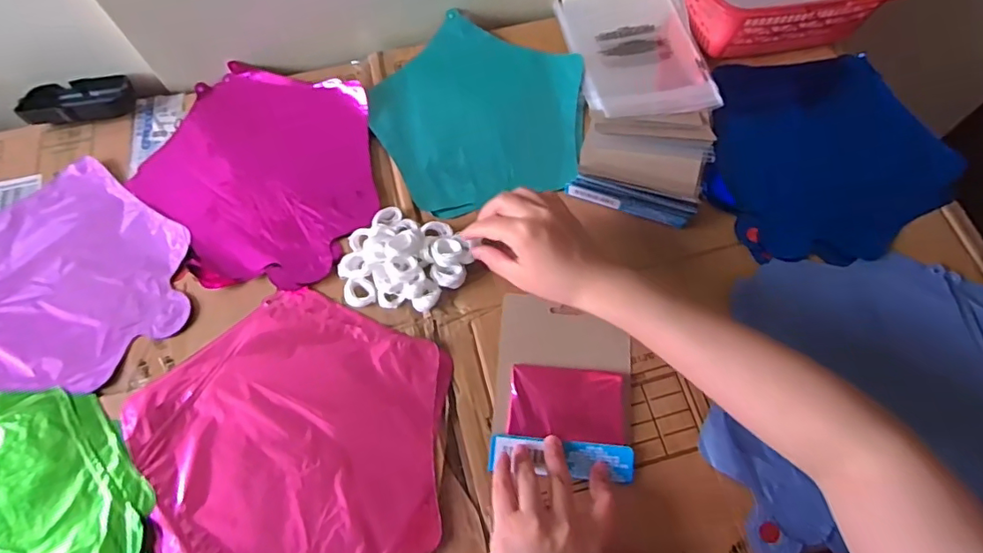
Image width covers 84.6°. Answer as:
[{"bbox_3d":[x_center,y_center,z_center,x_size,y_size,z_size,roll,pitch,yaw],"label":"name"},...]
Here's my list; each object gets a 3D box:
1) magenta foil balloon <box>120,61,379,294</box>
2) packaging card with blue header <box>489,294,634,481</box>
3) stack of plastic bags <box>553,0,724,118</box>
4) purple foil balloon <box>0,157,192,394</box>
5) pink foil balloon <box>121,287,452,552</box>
[{"bbox_3d":[-0.229,-0.108,0.538,0.237,0.015,0.232,0,66,0],"label":"magenta foil balloon"},{"bbox_3d":[0.063,0.090,0.461,0.114,0.016,0.142,5,66,3],"label":"packaging card with blue header"},{"bbox_3d":[0.157,-0.255,0.591,0.136,0.015,0.196,-9,66,-3],"label":"stack of plastic bags"},{"bbox_3d":[-0.400,0.006,0.499,0.223,0.015,0.223,-35,70,-14],"label":"purple foil balloon"},{"bbox_3d":[-0.161,0.137,0.438,0.253,0.011,0.241,21,68,10],"label":"pink foil balloon"}]

